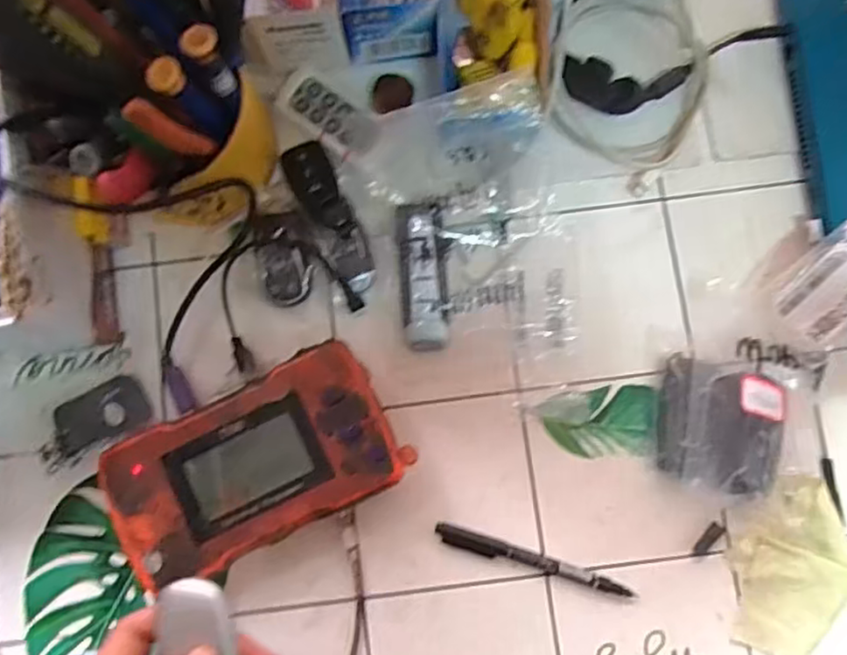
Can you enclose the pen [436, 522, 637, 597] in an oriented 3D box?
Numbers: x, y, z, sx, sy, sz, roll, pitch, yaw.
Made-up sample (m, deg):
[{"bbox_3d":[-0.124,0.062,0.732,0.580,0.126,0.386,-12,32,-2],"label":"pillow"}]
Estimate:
[{"bbox_3d":[0.071,0.150,0.421,0.129,0.005,0.012,17,83,3],"label":"pen"}]

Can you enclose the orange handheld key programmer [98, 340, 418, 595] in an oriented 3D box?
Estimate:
[{"bbox_3d":[-0.105,0.087,0.415,0.171,0.037,0.094,-27,83,-3],"label":"orange handheld key programmer"}]

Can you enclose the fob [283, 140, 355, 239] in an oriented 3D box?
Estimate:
[{"bbox_3d":[-0.069,-0.092,0.439,0.029,0.012,0.072,-27,83,-3],"label":"fob"}]

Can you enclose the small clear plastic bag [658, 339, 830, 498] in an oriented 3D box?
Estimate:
[{"bbox_3d":[0.207,0.060,0.419,0.106,0.028,0.098,2,82,1],"label":"small clear plastic bag"}]

